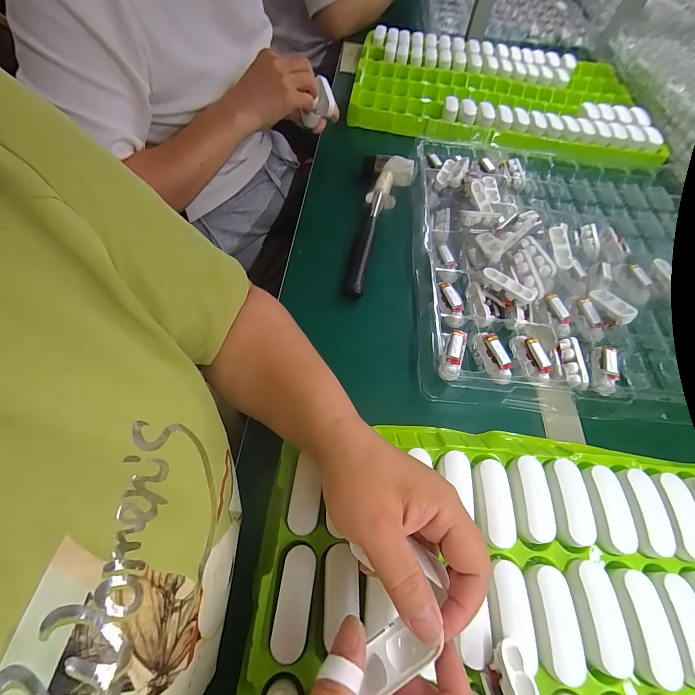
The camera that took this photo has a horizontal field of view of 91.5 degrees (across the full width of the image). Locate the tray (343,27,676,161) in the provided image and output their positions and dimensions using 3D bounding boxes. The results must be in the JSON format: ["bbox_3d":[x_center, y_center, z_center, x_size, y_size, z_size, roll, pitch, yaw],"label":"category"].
[{"bbox_3d":[0.297,-0.516,0.673,0.567,0.032,0.382,5,59,-1],"label":"tray"}]

